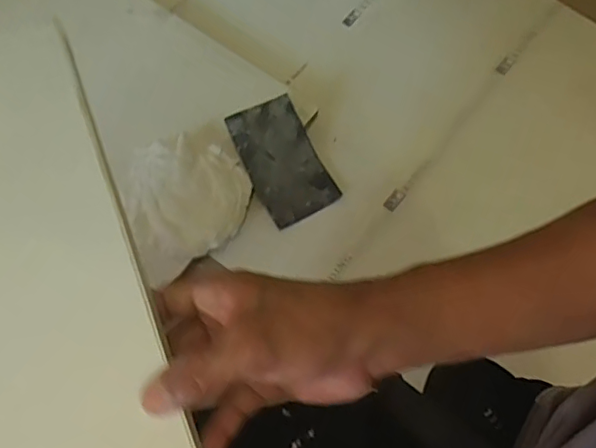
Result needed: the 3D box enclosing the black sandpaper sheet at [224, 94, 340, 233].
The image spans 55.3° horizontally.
[{"bbox_3d":[-0.021,-0.098,0.869,0.117,0.018,0.181,-28,93,-24],"label":"black sandpaper sheet"}]

